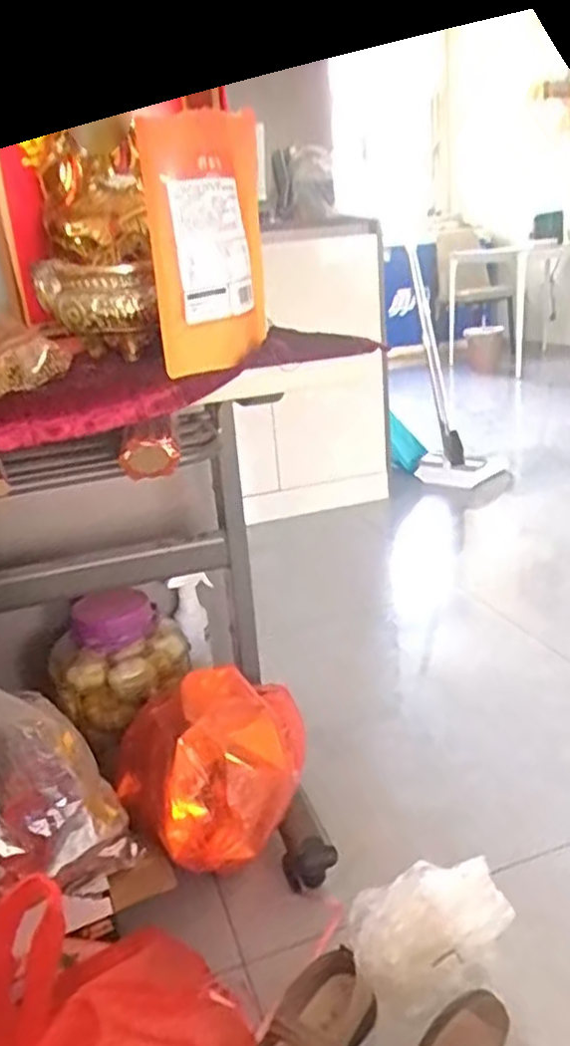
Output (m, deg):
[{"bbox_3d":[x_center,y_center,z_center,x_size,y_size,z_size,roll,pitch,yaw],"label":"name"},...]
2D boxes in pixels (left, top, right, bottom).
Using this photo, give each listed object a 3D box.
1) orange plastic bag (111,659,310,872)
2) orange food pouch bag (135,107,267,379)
[{"bbox_3d":[-0.090,0.294,0.950,0.239,0.161,0.221,-10,21,-11],"label":"orange plastic bag"},{"bbox_3d":[-0.062,-0.245,0.661,0.027,0.212,0.148,12,28,34],"label":"orange food pouch bag"}]

